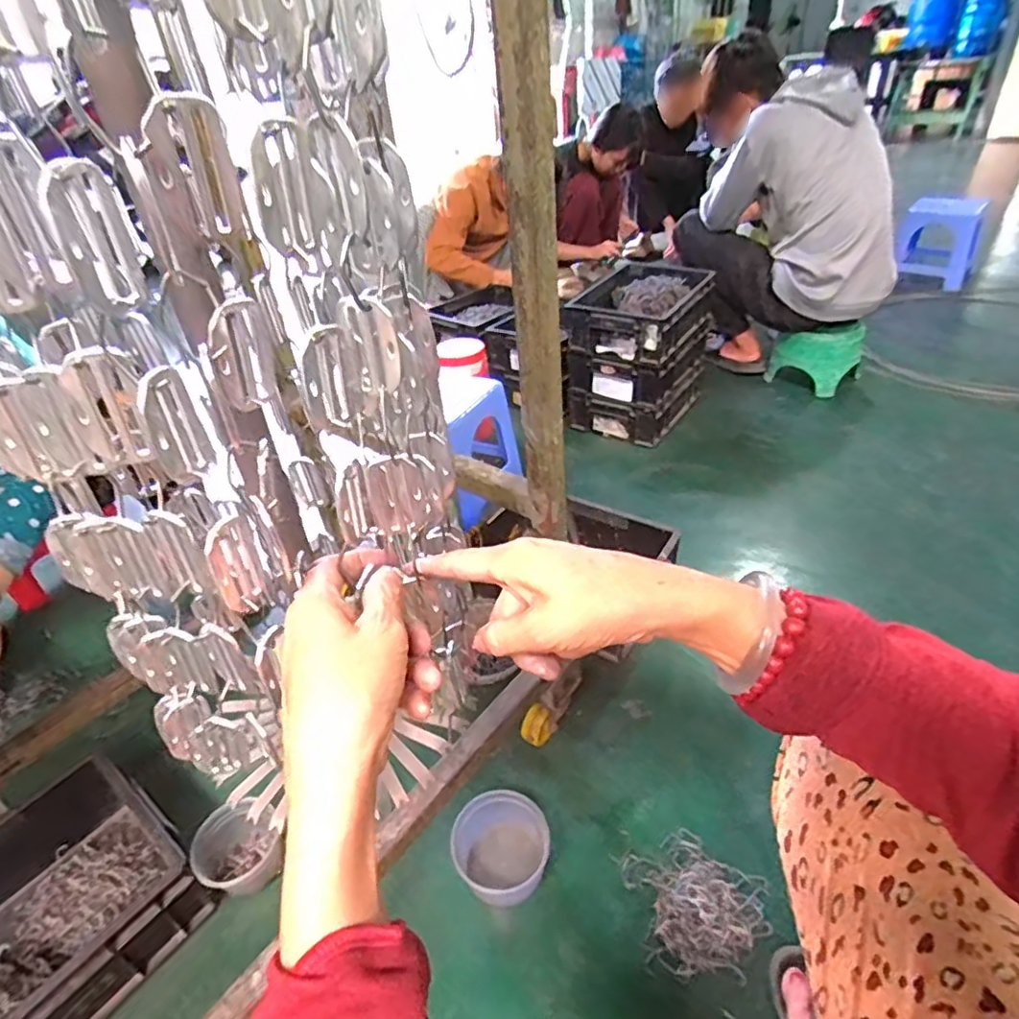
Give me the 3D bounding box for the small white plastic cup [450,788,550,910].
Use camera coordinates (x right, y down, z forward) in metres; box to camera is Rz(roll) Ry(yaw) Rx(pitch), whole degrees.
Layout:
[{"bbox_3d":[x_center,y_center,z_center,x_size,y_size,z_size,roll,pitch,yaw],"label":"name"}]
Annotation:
[{"bbox_3d":[-0.009,0.408,0.726,0.111,0.062,0.111,-3,37,2],"label":"small white plastic cup"}]

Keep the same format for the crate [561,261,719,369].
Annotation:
[{"bbox_3d":[0.337,-0.484,1.466,0.253,0.132,0.350,16,42,26],"label":"crate"}]

